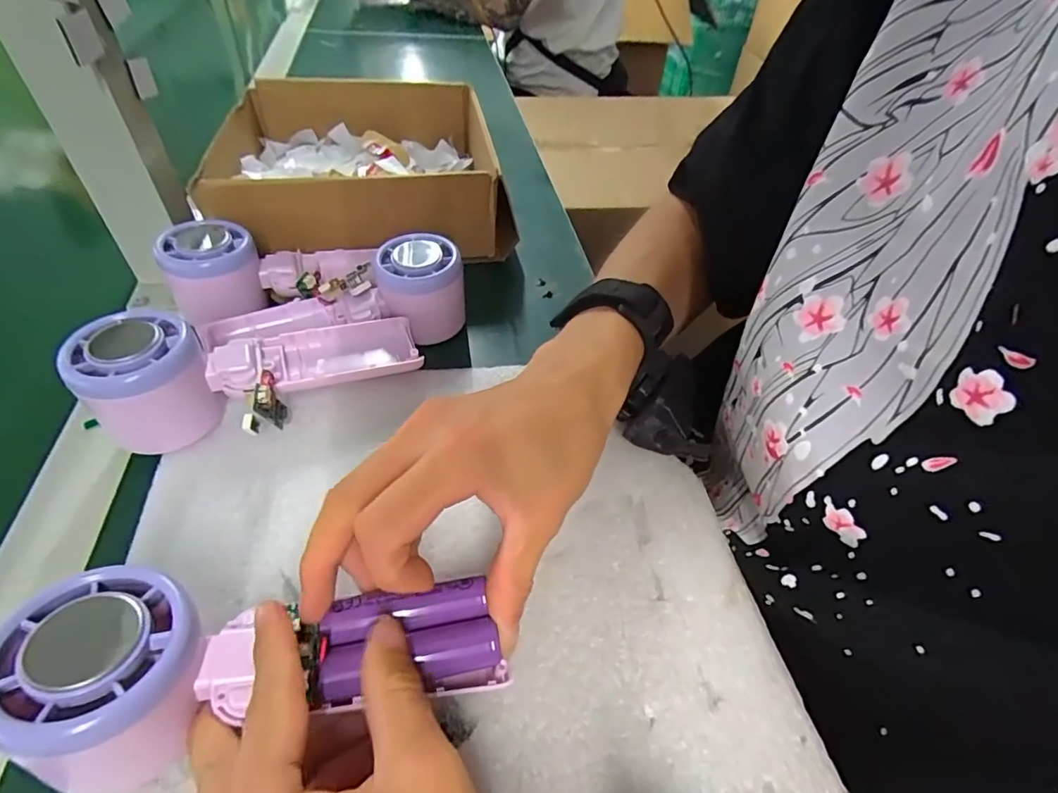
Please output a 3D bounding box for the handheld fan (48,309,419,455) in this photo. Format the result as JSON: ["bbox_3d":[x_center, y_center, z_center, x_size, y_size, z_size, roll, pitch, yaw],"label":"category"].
[{"bbox_3d":[-0.143,-0.019,0.289,0.158,0.057,0.058,-21,52,-23],"label":"handheld fan"}]

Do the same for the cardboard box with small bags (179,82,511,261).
[{"bbox_3d":[-0.140,-0.199,0.448,0.210,0.068,0.211,-9,48,-13],"label":"cardboard box with small bags"}]

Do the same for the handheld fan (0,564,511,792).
[{"bbox_3d":[-0.092,0.099,0.197,0.158,0.052,0.057,2,46,-19],"label":"handheld fan"}]

